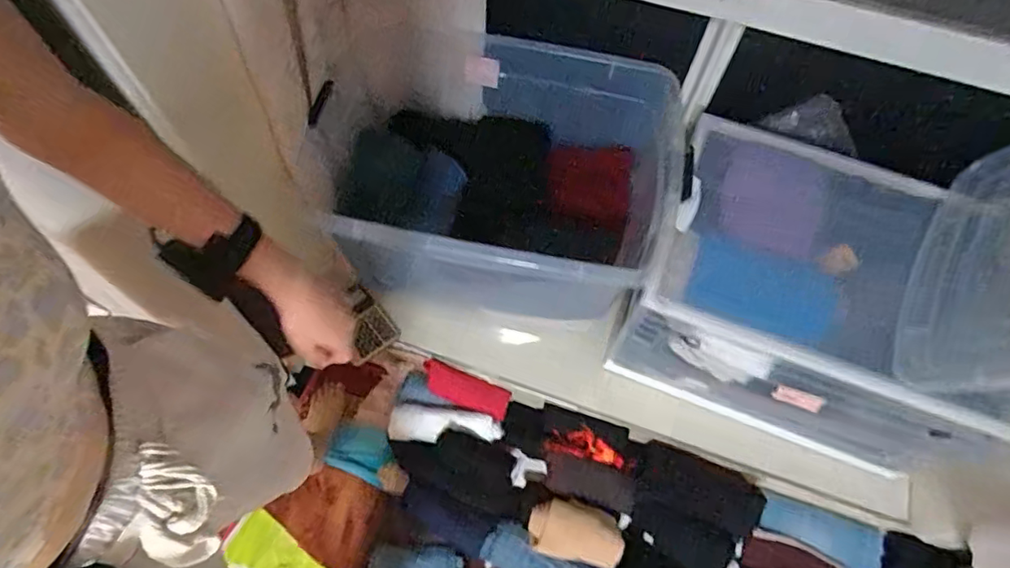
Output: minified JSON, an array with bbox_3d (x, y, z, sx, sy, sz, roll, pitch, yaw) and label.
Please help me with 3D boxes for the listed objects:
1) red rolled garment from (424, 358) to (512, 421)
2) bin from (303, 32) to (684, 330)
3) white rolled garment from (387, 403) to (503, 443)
[{"bbox_3d":[-0.098,0.260,1.337,0.224,0.054,0.075,21,64,8],"label":"red rolled garment"},{"bbox_3d":[-0.024,-0.213,1.287,0.735,0.404,0.546,14,63,5],"label":"bin"},{"bbox_3d":[-0.141,0.337,1.302,0.267,0.081,0.082,7,62,1],"label":"white rolled garment"}]

